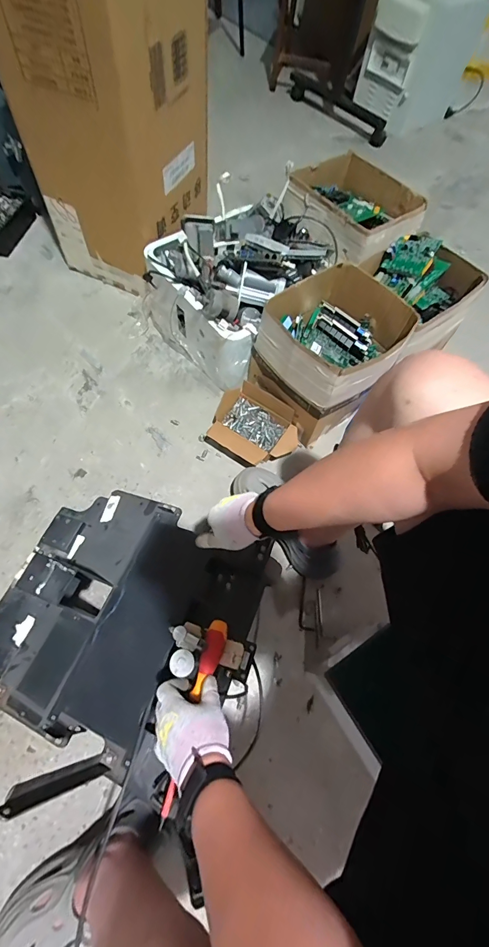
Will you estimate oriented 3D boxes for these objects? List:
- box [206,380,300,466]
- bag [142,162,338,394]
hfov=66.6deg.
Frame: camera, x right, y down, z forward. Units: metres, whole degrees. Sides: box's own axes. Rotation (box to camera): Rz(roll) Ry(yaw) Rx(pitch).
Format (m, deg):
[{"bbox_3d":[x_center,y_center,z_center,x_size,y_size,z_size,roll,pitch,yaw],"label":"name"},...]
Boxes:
[{"bbox_3d":[0.021,-0.118,0.965,0.229,0.092,0.177,29,68,10],"label":"box"},{"bbox_3d":[-0.024,-0.541,1.031,0.387,0.296,0.411,41,70,15],"label":"bag"}]

